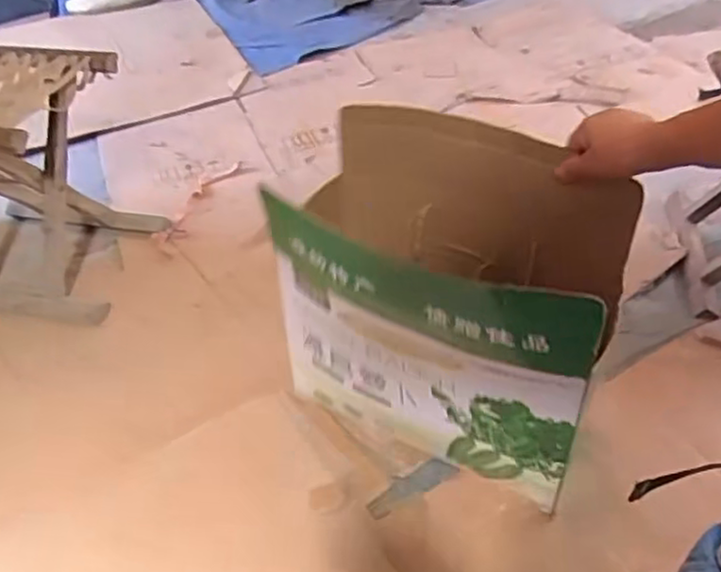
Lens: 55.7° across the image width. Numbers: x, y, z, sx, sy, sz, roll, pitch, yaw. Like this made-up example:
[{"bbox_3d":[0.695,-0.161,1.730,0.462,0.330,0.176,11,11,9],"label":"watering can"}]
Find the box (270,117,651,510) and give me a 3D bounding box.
[{"bbox_3d":[0.087,0.021,0.740,0.341,0.329,0.228,21,49,23],"label":"box"}]

